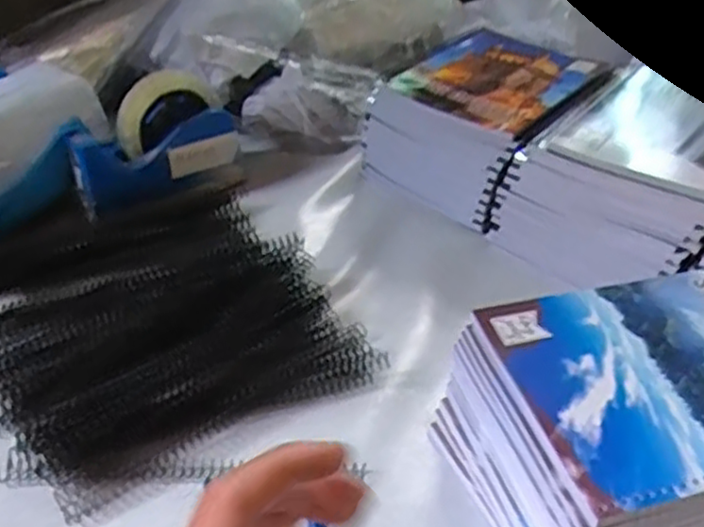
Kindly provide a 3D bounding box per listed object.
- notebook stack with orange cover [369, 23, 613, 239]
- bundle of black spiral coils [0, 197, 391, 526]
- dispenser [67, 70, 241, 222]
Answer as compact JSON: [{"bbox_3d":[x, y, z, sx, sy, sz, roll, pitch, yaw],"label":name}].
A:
[{"bbox_3d":[0.138,-0.135,0.700,0.175,0.114,0.196,29,47,33],"label":"notebook stack with orange cover"},{"bbox_3d":[-0.151,0.038,0.539,0.257,0.038,0.261,-23,43,-25],"label":"bundle of black spiral coils"},{"bbox_3d":[-0.188,-0.117,0.661,0.071,0.096,0.155,29,47,33],"label":"dispenser"}]

